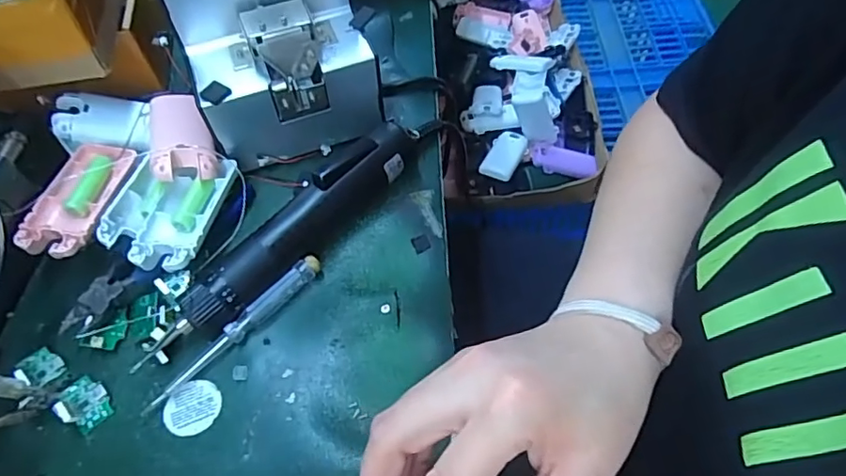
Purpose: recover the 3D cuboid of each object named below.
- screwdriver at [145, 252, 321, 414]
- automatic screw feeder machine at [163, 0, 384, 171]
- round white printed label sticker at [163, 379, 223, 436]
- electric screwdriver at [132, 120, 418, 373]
[{"bbox_3d":[-0.121,0.060,0.359,0.013,0.013,0.136,39,67,22],"label":"screwdriver"},{"bbox_3d":[-0.118,-0.173,0.405,0.123,0.132,0.163,-21,61,-11],"label":"automatic screw feeder machine"},{"bbox_3d":[-0.142,0.104,0.340,0.032,0.004,0.034,0,59,1],"label":"round white printed label sticker"},{"bbox_3d":[-0.088,-0.005,0.381,0.238,0.043,0.037,-41,66,-21],"label":"electric screwdriver"}]

